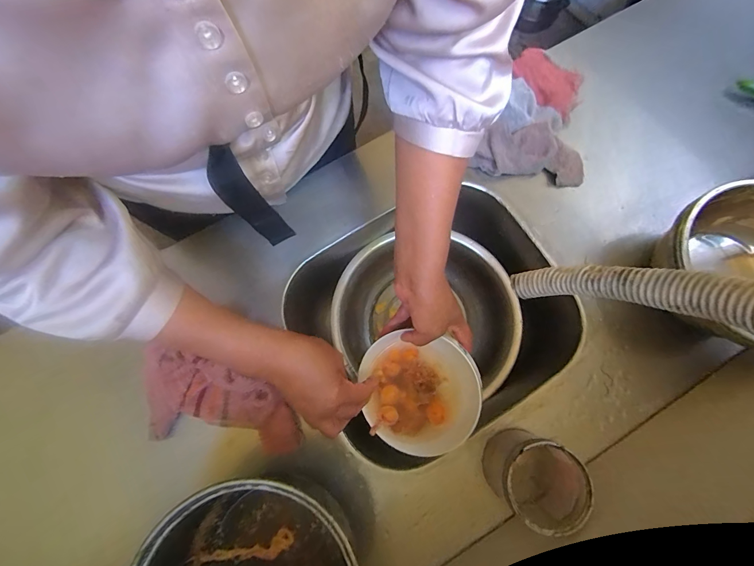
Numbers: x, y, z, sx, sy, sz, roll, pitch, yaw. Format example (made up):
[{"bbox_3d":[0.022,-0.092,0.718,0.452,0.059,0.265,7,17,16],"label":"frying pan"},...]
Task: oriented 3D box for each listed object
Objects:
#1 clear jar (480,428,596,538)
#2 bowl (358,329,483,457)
[{"bbox_3d":[0.170,0.212,0.374,0.087,0.086,0.077,36,77,8],"label":"clear jar"},{"bbox_3d":[0.059,0.144,0.449,0.156,0.043,0.141,4,75,0],"label":"bowl"}]

